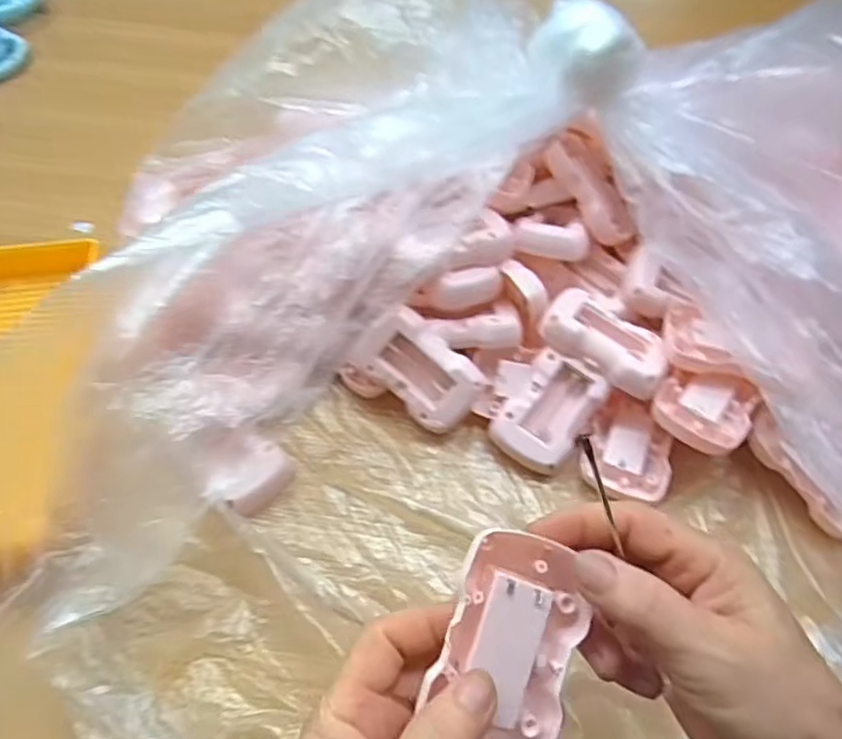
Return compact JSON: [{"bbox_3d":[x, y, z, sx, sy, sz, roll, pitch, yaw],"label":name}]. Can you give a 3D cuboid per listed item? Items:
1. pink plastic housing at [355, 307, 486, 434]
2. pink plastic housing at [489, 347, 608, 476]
[{"bbox_3d":[0.001,0.001,0.429,0.086,0.018,0.053,42,104,-1],"label":"pink plastic housing"},{"bbox_3d":[0.085,0.029,0.423,0.053,0.022,0.074,36,83,9],"label":"pink plastic housing"}]

